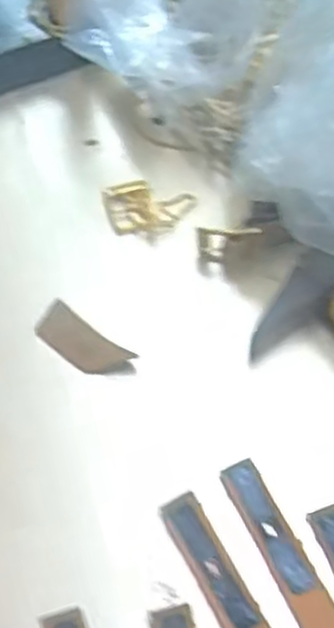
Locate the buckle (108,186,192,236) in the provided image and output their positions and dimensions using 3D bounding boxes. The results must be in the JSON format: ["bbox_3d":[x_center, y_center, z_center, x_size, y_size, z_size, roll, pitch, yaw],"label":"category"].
[{"bbox_3d":[-0.009,-0.058,0.407,0.046,0.005,0.032,-11,59,-2],"label":"buckle"}]

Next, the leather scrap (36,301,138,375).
[{"bbox_3d":[-0.040,0.013,0.356,0.048,0.005,0.019,36,67,22],"label":"leather scrap"}]

